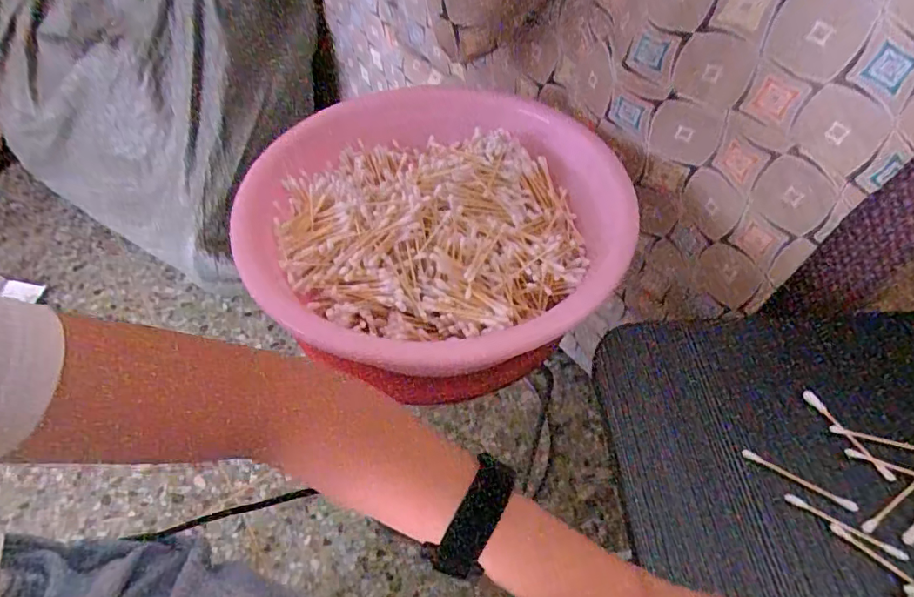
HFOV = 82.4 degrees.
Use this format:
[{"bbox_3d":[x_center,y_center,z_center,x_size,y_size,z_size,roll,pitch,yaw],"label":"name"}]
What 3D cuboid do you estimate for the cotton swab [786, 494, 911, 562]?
[{"bbox_3d":[0.243,0.143,0.327,0.067,0.005,0.007,27,55,20],"label":"cotton swab"}]

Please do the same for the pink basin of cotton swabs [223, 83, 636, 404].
[{"bbox_3d":[-0.014,-0.063,0.510,0.346,0.121,0.362,1,50,-1],"label":"pink basin of cotton swabs"}]

